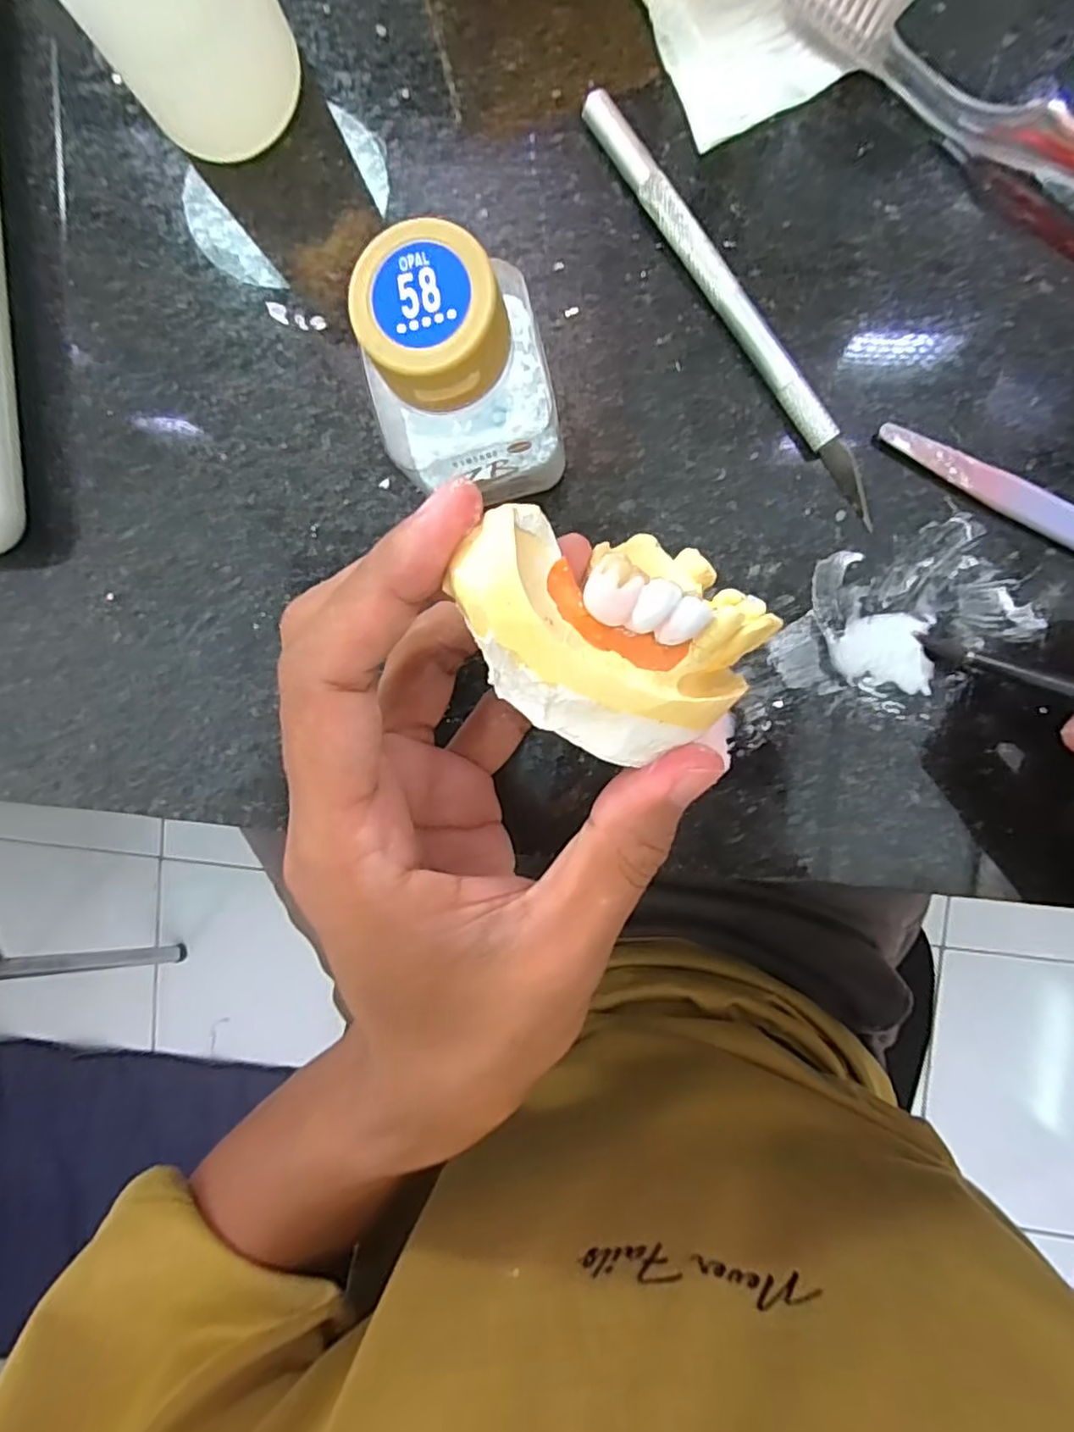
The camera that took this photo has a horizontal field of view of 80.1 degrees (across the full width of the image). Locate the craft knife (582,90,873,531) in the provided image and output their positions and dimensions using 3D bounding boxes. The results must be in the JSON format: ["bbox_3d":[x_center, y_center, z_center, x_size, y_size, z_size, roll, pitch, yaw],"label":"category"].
[{"bbox_3d":[0.055,-0.114,0.178,0.009,0.008,0.136,-35,90,8],"label":"craft knife"}]

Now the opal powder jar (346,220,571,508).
[{"bbox_3d":[-0.016,-0.077,0.156,0.039,0.072,0.035,-14,92,7],"label":"opal powder jar"}]

